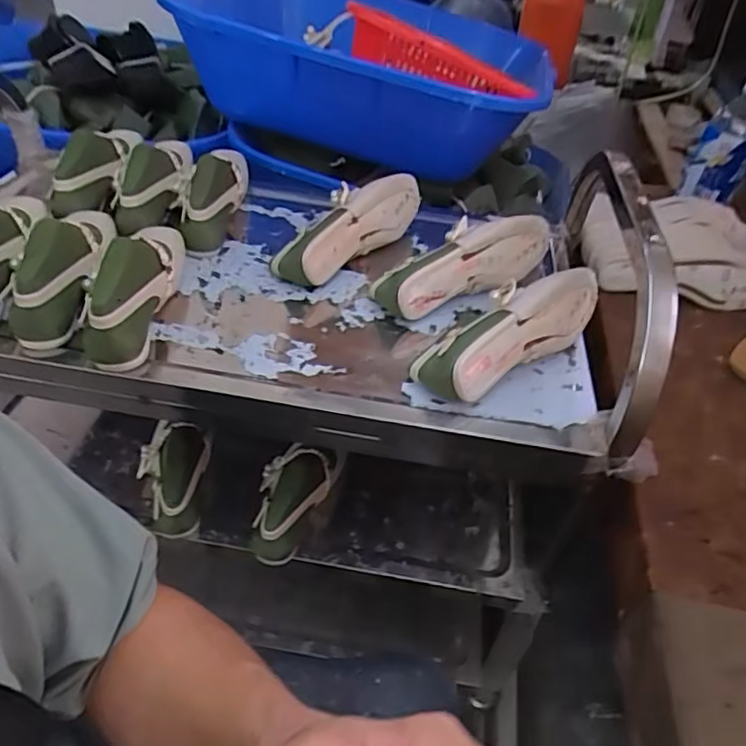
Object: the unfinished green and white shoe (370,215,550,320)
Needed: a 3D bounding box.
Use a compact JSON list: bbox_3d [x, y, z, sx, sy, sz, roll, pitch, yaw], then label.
[{"bbox_3d":[0.120,-0.139,0.714,0.241,0.087,0.076,-21,49,-27],"label":"unfinished green and white shoe"}]

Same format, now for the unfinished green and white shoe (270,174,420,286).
[{"bbox_3d":[-0.023,-0.194,0.758,0.074,0.088,0.233,34,49,26],"label":"unfinished green and white shoe"}]

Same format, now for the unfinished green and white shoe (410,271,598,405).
[{"bbox_3d":[0.151,-0.049,0.612,0.233,0.084,0.076,-24,51,-29],"label":"unfinished green and white shoe"}]

